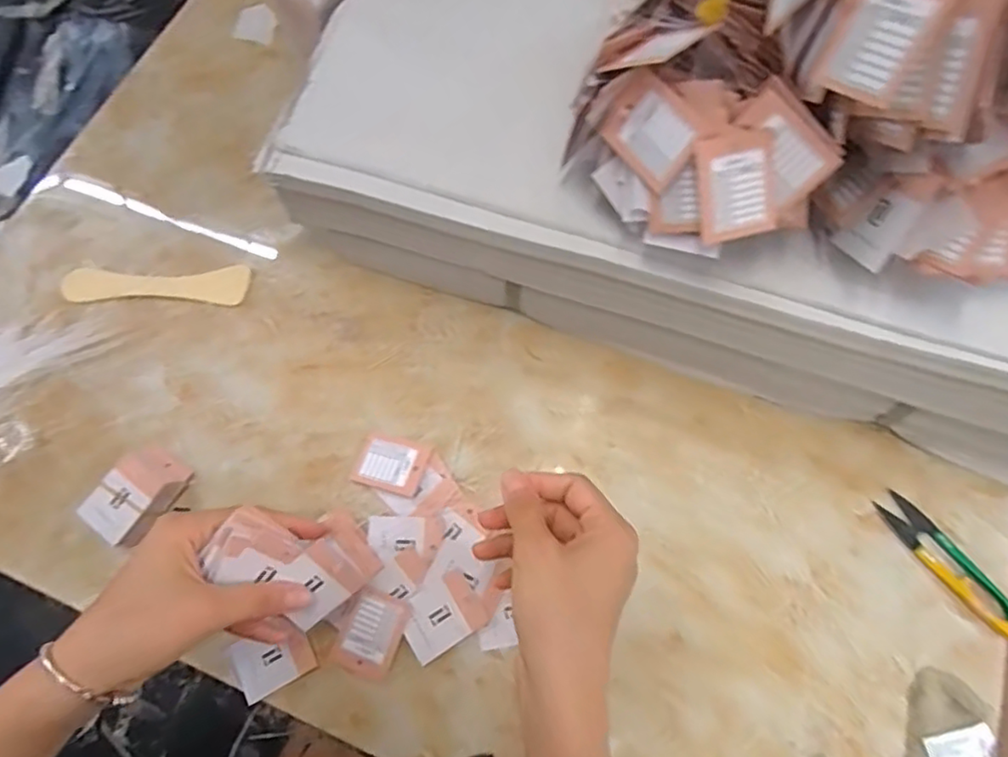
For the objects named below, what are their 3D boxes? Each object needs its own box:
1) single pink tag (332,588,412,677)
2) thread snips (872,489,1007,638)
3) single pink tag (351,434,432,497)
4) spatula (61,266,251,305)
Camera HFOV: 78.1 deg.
[{"bbox_3d":[-0.082,0.159,0.390,0.037,0.004,0.047,19,79,5],"label":"single pink tag"},{"bbox_3d":[0.282,0.117,0.392,0.024,0.004,0.101,-35,66,-8],"label":"thread snips"},{"bbox_3d":[-0.078,0.060,0.434,0.047,0.006,0.037,12,66,13],"label":"single pink tag"},{"bbox_3d":[-0.281,-0.075,0.500,0.151,0.004,0.030,1,69,3],"label":"spatula"}]

